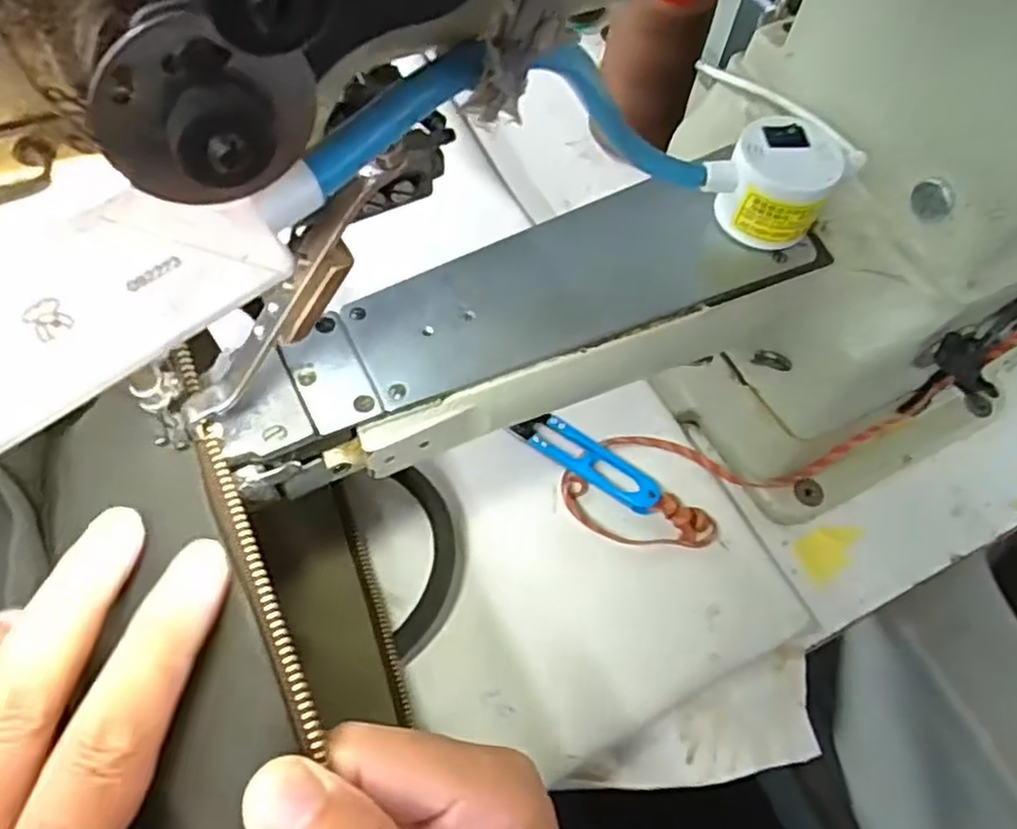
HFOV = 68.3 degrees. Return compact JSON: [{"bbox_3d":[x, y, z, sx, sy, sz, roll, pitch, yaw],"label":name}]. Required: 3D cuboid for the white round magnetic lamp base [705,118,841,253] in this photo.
[{"bbox_3d":[0.093,-0.082,0.267,0.040,0.034,0.032,25,63,11],"label":"white round magnetic lamp base"}]

